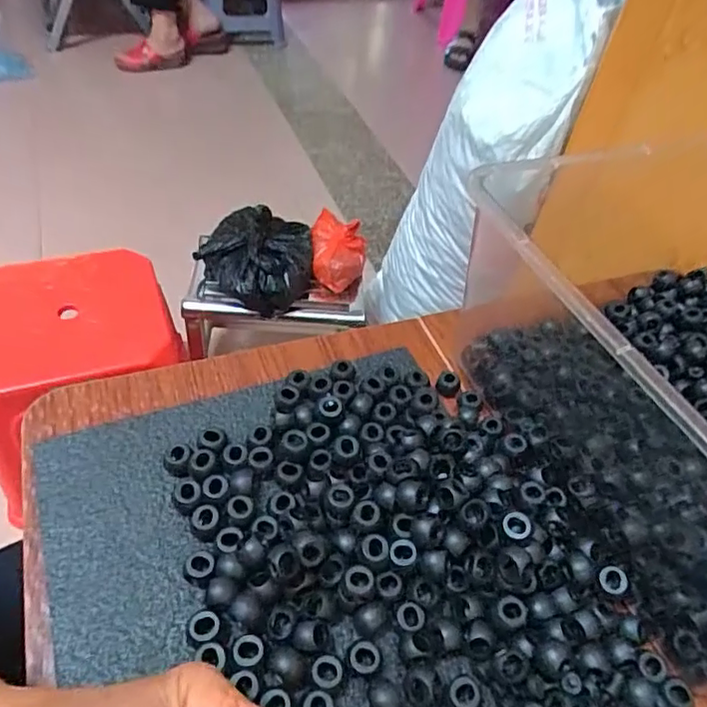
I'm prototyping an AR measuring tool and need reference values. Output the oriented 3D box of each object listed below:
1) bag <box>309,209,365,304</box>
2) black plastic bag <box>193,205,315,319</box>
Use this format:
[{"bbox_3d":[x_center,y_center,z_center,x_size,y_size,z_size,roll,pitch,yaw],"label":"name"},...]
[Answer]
[{"bbox_3d":[-0.027,-0.176,0.971,0.091,0.101,0.162,3,48,-5],"label":"bag"},{"bbox_3d":[-0.157,-0.166,0.919,0.181,0.086,0.188,9,48,1],"label":"black plastic bag"}]

